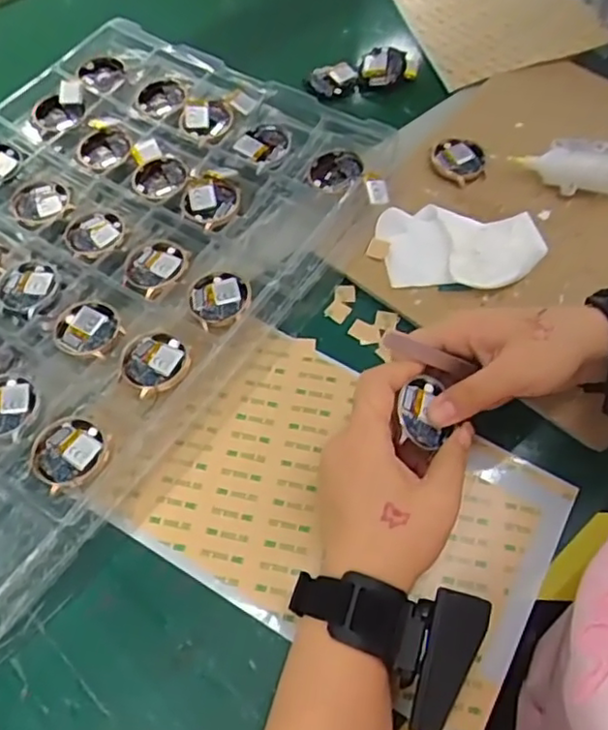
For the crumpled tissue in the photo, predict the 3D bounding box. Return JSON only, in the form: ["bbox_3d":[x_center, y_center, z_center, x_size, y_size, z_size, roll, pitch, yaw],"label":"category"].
[{"bbox_3d":[0.119,-0.089,0.475,0.120,0.013,0.067,0,60,-1],"label":"crumpled tissue"}]

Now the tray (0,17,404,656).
[{"bbox_3d":[-0.176,-0.078,0.467,0.317,0.051,0.449,31,65,16],"label":"tray"}]

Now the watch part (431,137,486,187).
[{"bbox_3d":[0.127,-0.167,0.522,0.040,0.012,0.043,0,60,-1],"label":"watch part"}]

